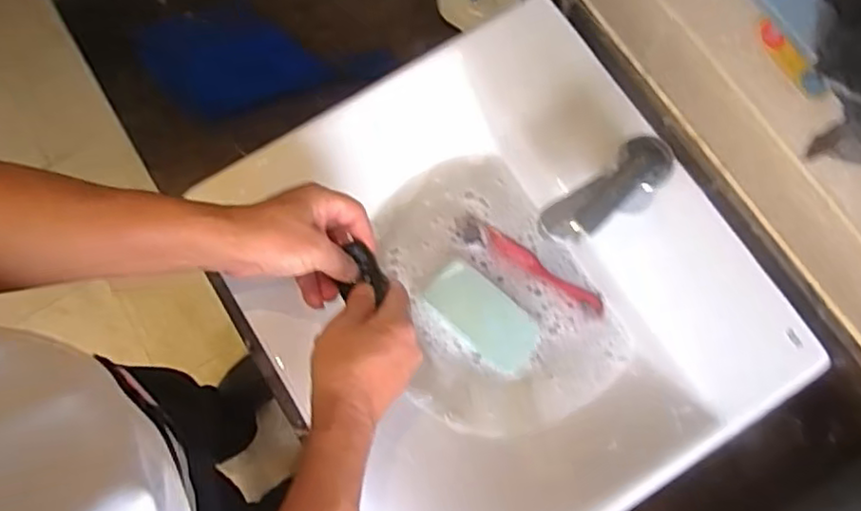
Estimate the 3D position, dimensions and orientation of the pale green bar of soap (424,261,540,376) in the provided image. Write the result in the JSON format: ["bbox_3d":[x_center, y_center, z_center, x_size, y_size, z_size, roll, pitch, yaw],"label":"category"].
[{"bbox_3d":[0.052,0.061,0.635,0.117,0.017,0.057,40,79,9],"label":"pale green bar of soap"}]

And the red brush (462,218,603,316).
[{"bbox_3d":[0.104,0.009,0.654,0.159,0.015,0.028,30,78,7],"label":"red brush"}]

